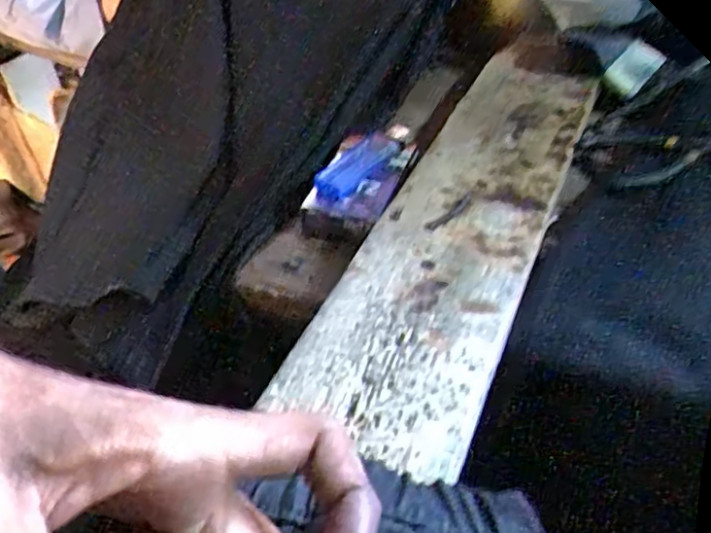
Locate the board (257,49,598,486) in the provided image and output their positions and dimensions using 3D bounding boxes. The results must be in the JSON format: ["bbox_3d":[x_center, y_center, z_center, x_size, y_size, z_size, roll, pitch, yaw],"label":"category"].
[{"bbox_3d":[0.076,-0.043,0.397,0.091,0.022,0.382,14,46,20],"label":"board"}]

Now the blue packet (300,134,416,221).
[{"bbox_3d":[0.006,-0.064,0.415,0.046,0.028,0.072,19,48,24],"label":"blue packet"}]

